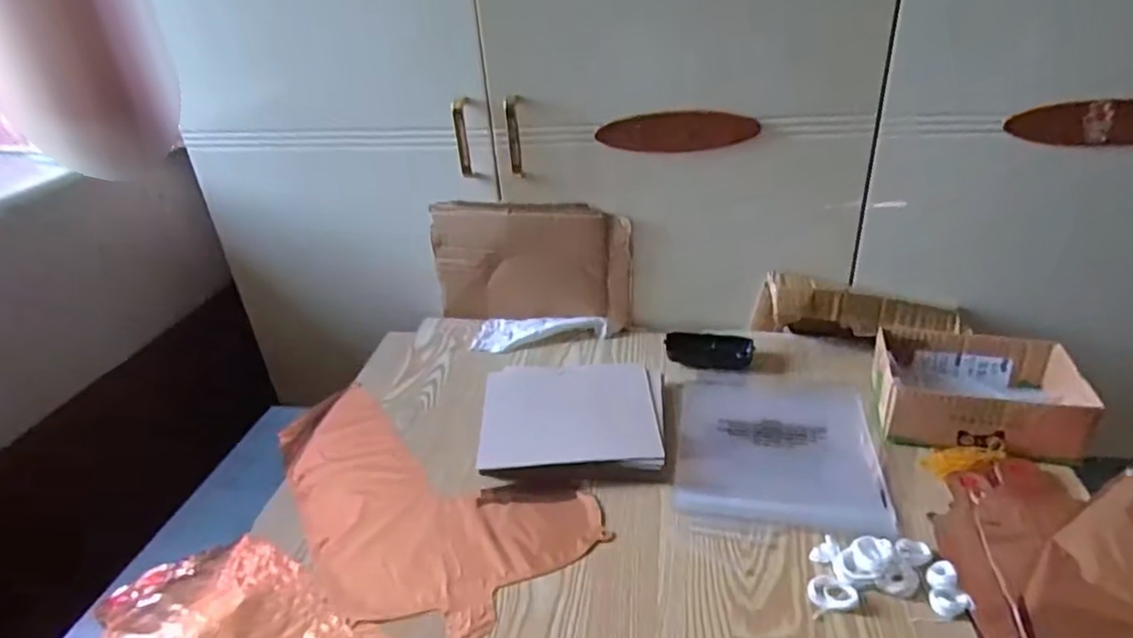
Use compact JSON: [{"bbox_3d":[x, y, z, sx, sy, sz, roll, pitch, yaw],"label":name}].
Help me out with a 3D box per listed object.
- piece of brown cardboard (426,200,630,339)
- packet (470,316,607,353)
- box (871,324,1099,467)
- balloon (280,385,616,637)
[{"bbox_3d":[-0.048,-0.072,0.886,0.270,0.176,0.016,3,31,12],"label":"piece of brown cardboard"},{"bbox_3d":[-0.038,0.020,0.881,0.177,0.022,0.072,3,31,12],"label":"packet"},{"bbox_3d":[0.429,0.076,0.680,0.186,0.067,0.147,9,33,22],"label":"box"},{"bbox_3d":[-0.180,0.188,0.659,0.404,0.026,0.205,18,38,32],"label":"balloon"}]

